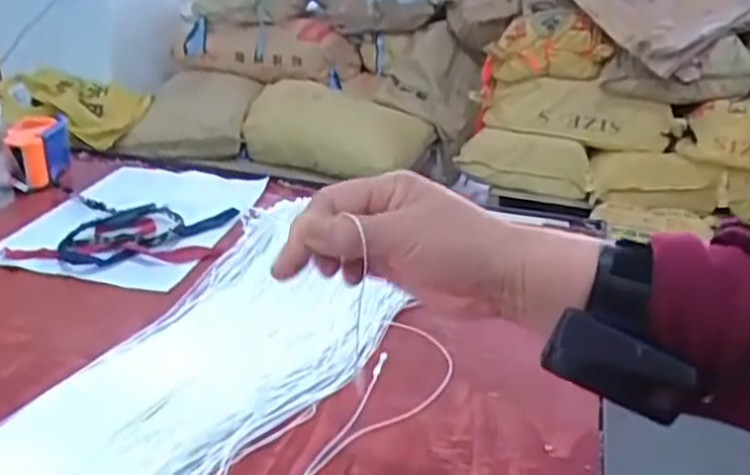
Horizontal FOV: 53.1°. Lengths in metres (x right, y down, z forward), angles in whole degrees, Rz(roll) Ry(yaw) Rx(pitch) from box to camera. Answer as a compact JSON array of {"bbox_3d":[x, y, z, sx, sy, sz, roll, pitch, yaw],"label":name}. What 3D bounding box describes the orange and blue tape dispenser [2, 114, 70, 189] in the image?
[{"bbox_3d":[-0.425,-0.108,0.949,0.064,0.063,0.124,-6,26,-18],"label":"orange and blue tape dispenser"}]

